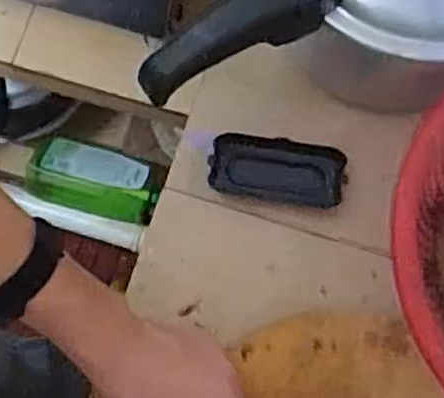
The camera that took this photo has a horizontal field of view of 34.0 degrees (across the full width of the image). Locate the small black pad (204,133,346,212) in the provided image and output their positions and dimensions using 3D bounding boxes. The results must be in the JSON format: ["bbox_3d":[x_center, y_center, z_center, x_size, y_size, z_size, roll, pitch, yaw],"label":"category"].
[{"bbox_3d":[0.046,-0.024,0.606,0.109,0.022,0.049,11,77,3],"label":"small black pad"}]

